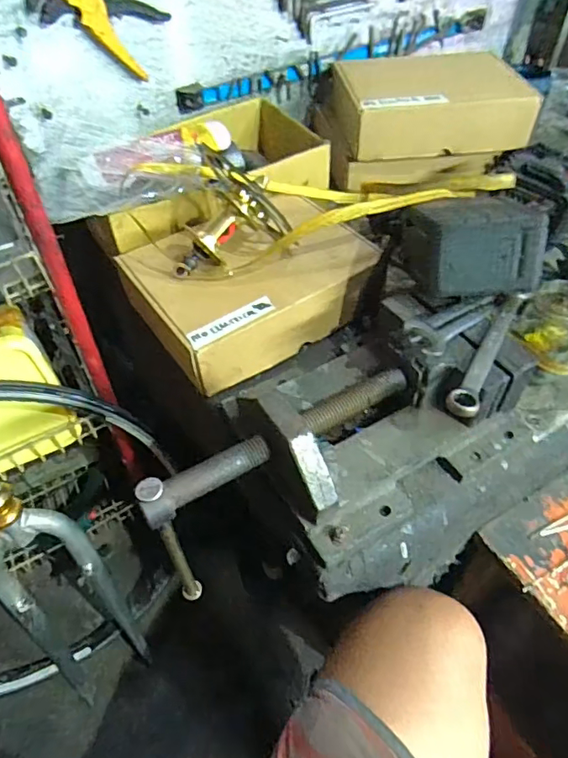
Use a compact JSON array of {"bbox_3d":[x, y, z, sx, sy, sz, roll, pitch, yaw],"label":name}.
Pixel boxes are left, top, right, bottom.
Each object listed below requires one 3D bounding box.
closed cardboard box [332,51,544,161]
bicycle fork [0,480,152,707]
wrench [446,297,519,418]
[{"bbox_3d":[0.226,-0.423,0.788,0.267,0.074,0.178,-6,50,-3],"label":"closed cardboard box"},{"bbox_3d":[-0.336,0.251,0.695,0.119,0.619,0.037,-23,36,-17],"label":"bicycle fork"},{"bbox_3d":[0.189,-0.028,0.474,0.024,0.008,0.167,23,55,20],"label":"wrench"}]

